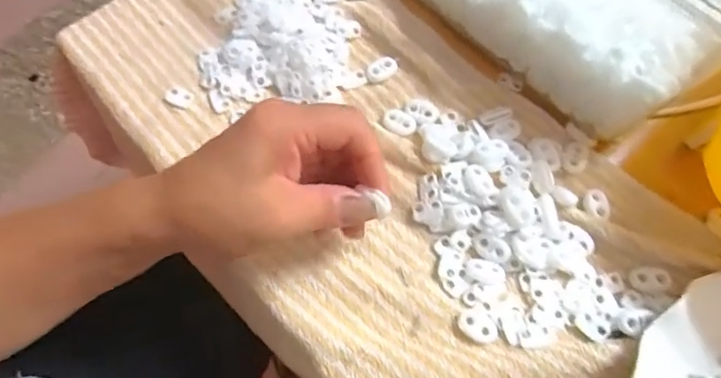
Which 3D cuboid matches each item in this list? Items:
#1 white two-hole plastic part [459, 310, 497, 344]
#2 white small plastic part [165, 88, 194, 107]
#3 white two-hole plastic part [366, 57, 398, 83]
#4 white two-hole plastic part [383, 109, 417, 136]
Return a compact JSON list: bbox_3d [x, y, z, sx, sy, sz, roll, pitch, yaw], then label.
[{"bbox_3d":[0.067,0.078,0.298,0.022,0.004,0.015,28,69,9],"label":"white two-hole plastic part"},{"bbox_3d":[-0.122,-0.062,0.354,0.017,0.008,0.011,19,68,5],"label":"white small plastic part"},{"bbox_3d":[0.015,-0.084,0.364,0.023,0.009,0.014,-32,72,-15],"label":"white two-hole plastic part"},{"bbox_3d":[0.026,-0.045,0.348,0.022,0.004,0.016,31,69,10],"label":"white two-hole plastic part"}]

